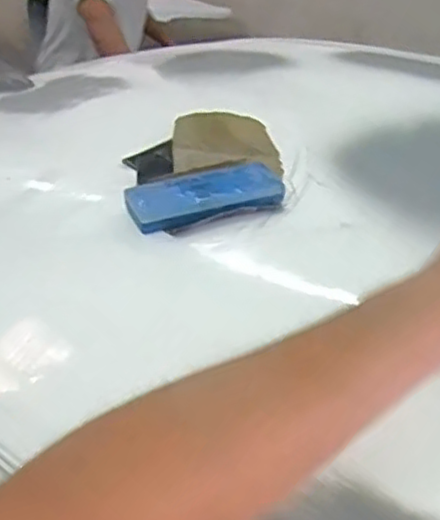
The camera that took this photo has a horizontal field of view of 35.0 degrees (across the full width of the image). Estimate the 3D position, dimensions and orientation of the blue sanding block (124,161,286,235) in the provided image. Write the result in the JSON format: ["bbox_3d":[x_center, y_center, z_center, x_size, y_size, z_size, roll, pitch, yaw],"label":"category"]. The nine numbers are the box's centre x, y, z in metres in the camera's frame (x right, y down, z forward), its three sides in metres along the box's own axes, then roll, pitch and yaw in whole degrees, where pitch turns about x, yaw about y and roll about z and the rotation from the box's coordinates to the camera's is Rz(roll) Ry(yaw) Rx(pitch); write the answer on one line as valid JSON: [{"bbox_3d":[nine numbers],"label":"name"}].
[{"bbox_3d":[-0.014,-0.062,0.663,0.145,0.022,0.061,-12,36,-17],"label":"blue sanding block"}]

